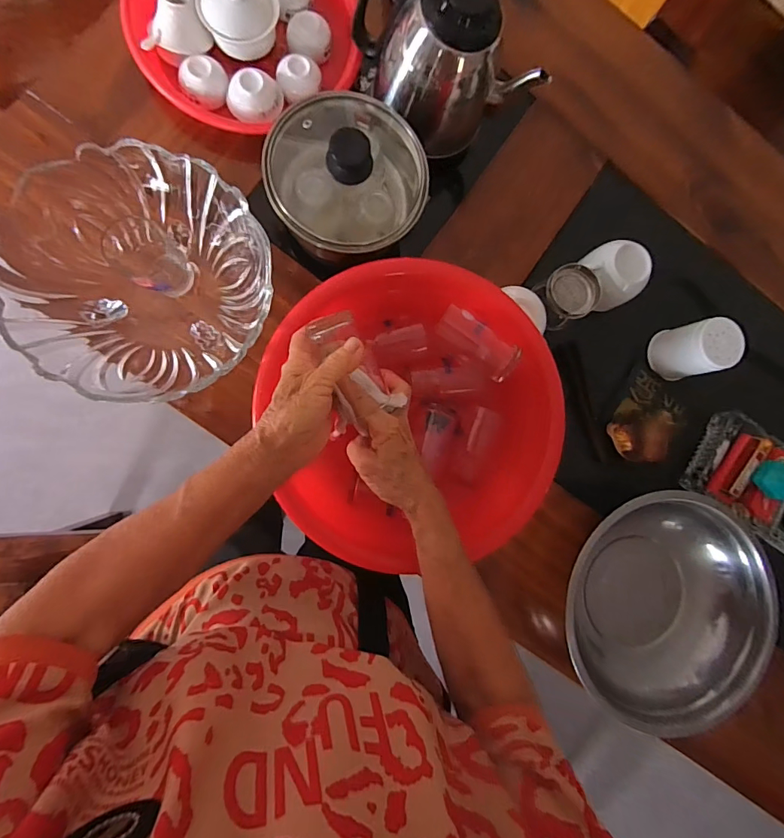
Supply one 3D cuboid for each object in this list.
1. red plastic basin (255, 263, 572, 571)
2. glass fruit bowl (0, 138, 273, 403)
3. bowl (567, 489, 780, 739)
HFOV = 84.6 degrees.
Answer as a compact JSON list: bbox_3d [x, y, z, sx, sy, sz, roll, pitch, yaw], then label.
[{"bbox_3d":[0.018,-0.007,0.468,0.300,0.098,0.303,0,87,-9],"label":"red plastic basin"},{"bbox_3d":[-0.236,-0.133,0.429,0.220,0.091,0.218,0,87,-9],"label":"glass fruit bowl"},{"bbox_3d":[0.317,0.205,0.505,0.243,0.087,0.230,0,87,-9],"label":"bowl"}]

